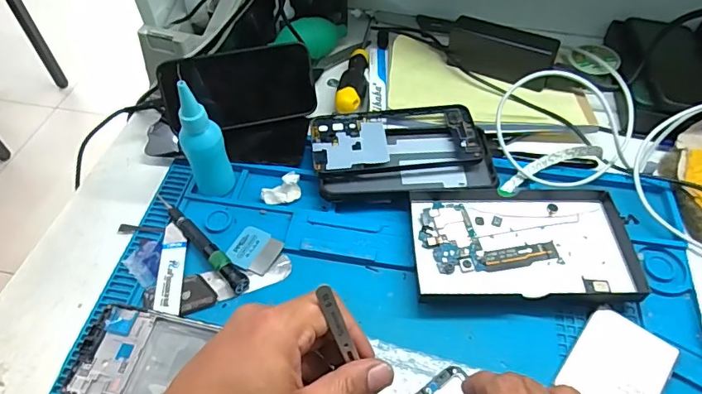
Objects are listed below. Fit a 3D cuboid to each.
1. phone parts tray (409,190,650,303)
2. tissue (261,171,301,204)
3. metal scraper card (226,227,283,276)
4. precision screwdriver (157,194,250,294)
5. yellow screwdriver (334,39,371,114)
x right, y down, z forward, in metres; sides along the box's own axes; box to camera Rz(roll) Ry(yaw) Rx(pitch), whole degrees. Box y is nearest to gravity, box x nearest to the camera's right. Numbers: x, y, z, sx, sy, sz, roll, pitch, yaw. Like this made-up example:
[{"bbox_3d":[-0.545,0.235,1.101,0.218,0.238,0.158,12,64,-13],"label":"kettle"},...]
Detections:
[{"bbox_3d":[0.142,0.037,0.401,0.177,0.016,0.107,-1,52,-1],"label":"phone parts tray"},{"bbox_3d":[-0.063,-0.006,0.438,0.038,0.015,0.020,-26,57,-18],"label":"tissue"},{"bbox_3d":[-0.082,0.045,0.406,0.040,0.004,0.040,20,52,10],"label":"metal scraper card"},{"bbox_3d":[-0.131,0.036,0.407,0.014,0.015,0.128,-37,61,-25],"label":"precision screwdriver"},{"bbox_3d":[0.008,-0.147,0.537,0.028,0.024,0.144,9,53,7],"label":"yellow screwdriver"}]

